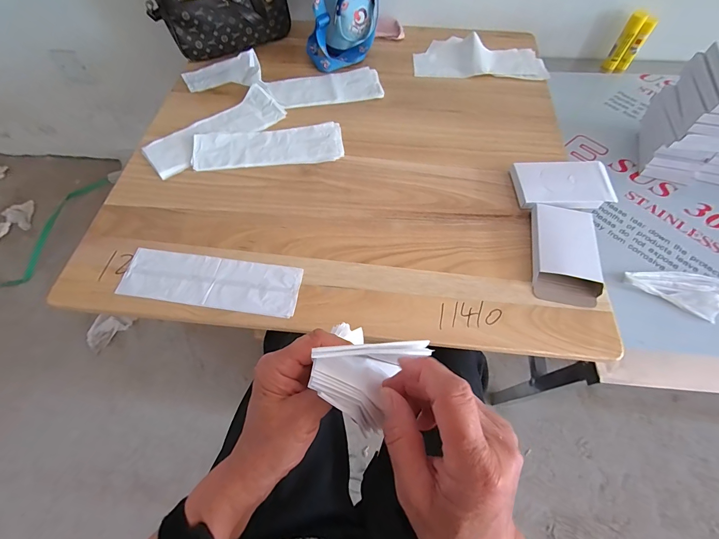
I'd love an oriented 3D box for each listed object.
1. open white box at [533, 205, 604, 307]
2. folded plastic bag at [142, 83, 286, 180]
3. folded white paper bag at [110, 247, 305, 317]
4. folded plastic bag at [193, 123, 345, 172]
[{"bbox_3d":[0.300,-0.023,0.488,0.088,0.023,0.150,11,63,4],"label":"open white box"},{"bbox_3d":[-0.263,-0.258,0.611,0.252,0.018,0.089,-35,69,-18],"label":"folded plastic bag"},{"bbox_3d":[-0.210,0.016,0.478,0.248,0.010,0.077,8,63,3],"label":"folded white paper bag"},{"bbox_3d":[-0.161,-0.219,0.600,0.258,0.008,0.090,-8,63,-5],"label":"folded plastic bag"}]

